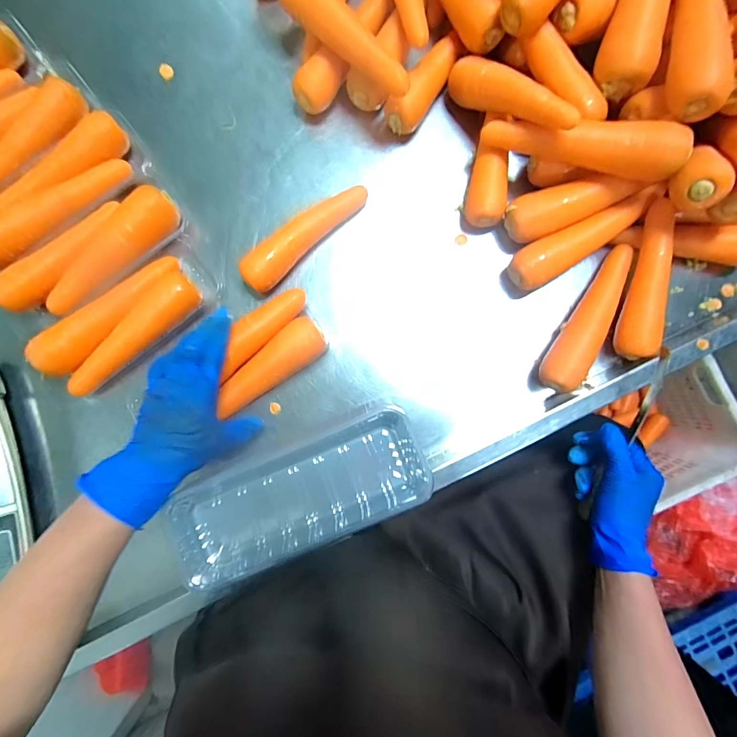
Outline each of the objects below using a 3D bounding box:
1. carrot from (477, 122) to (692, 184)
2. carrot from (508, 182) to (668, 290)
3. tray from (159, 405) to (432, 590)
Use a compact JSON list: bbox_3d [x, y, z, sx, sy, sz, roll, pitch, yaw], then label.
[{"bbox_3d":[0.213,-0.231,0.383,0.192,0.044,0.041,20,84,21],"label":"carrot"},{"bbox_3d":[0.246,-0.146,0.423,0.173,0.034,0.042,-27,88,-1],"label":"carrot"},{"bbox_3d":[-0.063,0.120,0.354,0.237,0.031,0.100,-24,88,-1],"label":"tray"}]

